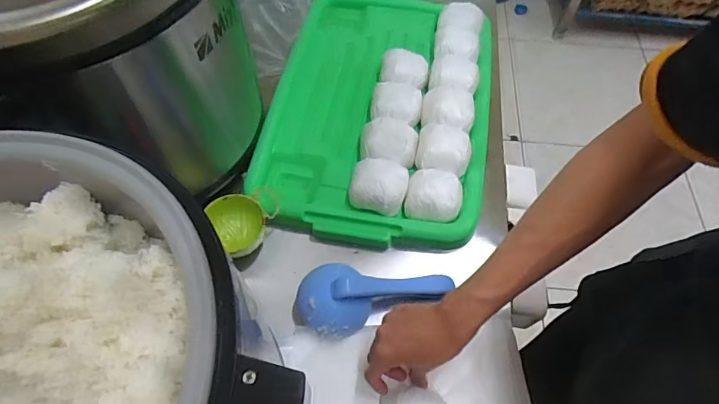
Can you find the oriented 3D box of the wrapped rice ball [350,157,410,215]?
[{"bbox_3d":[0.028,-0.021,0.636,0.076,0.048,0.067,12,59,6],"label":"wrapped rice ball"}]

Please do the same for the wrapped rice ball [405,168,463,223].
[{"bbox_3d":[0.106,-0.007,0.639,0.076,0.034,0.074,7,59,3],"label":"wrapped rice ball"}]

